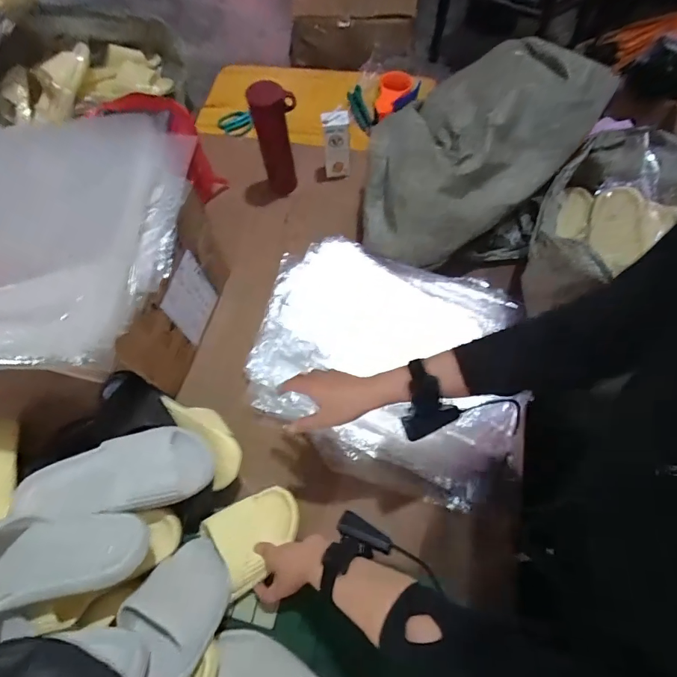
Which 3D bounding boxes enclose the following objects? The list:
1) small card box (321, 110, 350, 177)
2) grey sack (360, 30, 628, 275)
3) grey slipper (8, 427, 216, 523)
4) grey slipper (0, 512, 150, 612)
[{"bbox_3d":[-0.004,-0.417,0.883,0.060,0.114,0.057,-5,65,0],"label":"small card box"},{"bbox_3d":[0.274,-0.364,0.799,0.470,0.199,0.277,-35,69,-13],"label":"grey sack"},{"bbox_3d":[-0.302,0.204,0.582,0.243,0.066,0.108,-13,49,-17],"label":"grey slipper"},{"bbox_3d":[-0.366,0.270,0.494,0.266,0.075,0.103,-3,35,-10],"label":"grey slipper"}]

